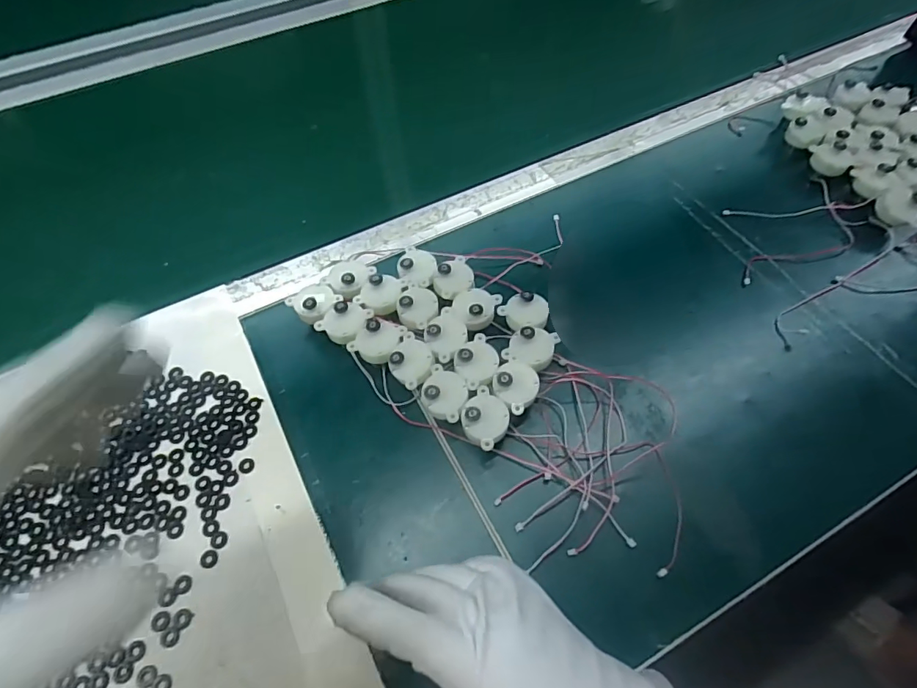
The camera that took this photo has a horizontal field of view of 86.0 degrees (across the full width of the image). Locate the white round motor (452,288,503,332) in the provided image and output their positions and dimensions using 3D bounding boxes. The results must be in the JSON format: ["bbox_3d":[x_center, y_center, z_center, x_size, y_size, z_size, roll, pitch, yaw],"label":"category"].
[{"bbox_3d":[0.012,-0.029,0.374,0.032,0.010,0.035,-1,60,2],"label":"white round motor"}]

